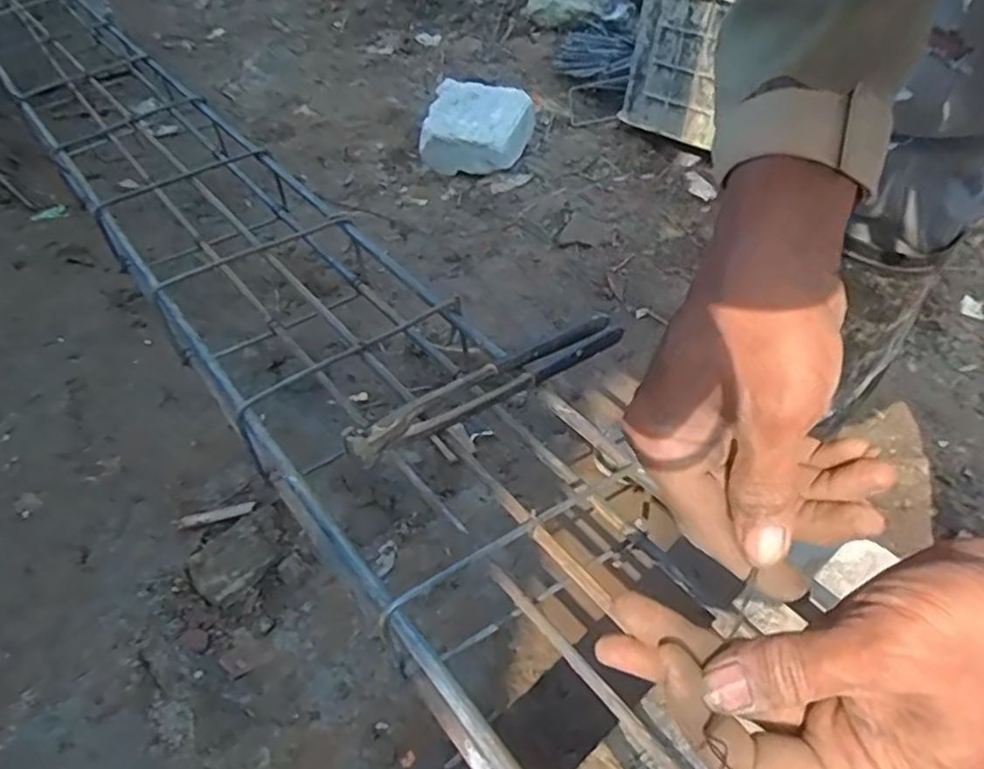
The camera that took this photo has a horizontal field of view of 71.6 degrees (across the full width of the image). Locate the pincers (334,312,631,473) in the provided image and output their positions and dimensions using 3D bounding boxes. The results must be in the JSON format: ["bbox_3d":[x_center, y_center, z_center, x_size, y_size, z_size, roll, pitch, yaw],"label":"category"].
[{"bbox_3d":[0.001,-0.003,0.478,0.221,0.019,0.033,-28,51,-23],"label":"pincers"}]

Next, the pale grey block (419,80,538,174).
[{"bbox_3d":[-0.027,-0.514,1.364,0.201,0.092,0.224,9,47,10],"label":"pale grey block"}]

